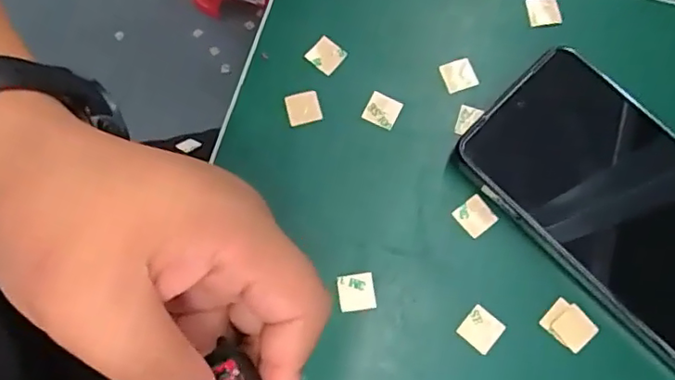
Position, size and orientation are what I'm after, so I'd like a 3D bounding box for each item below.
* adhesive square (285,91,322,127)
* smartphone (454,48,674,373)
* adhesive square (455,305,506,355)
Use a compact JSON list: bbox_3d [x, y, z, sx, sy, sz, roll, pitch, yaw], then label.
[{"bbox_3d":[-0.016,-0.039,0.274,0.015,0.004,0.015,-15,74,-4],"label":"adhesive square"},{"bbox_3d":[0.133,0.013,0.252,0.078,0.017,0.159,-43,78,-11],"label":"smartphone"},{"bbox_3d":[0.061,0.059,0.247,0.016,0.004,0.016,38,77,11],"label":"adhesive square"}]

